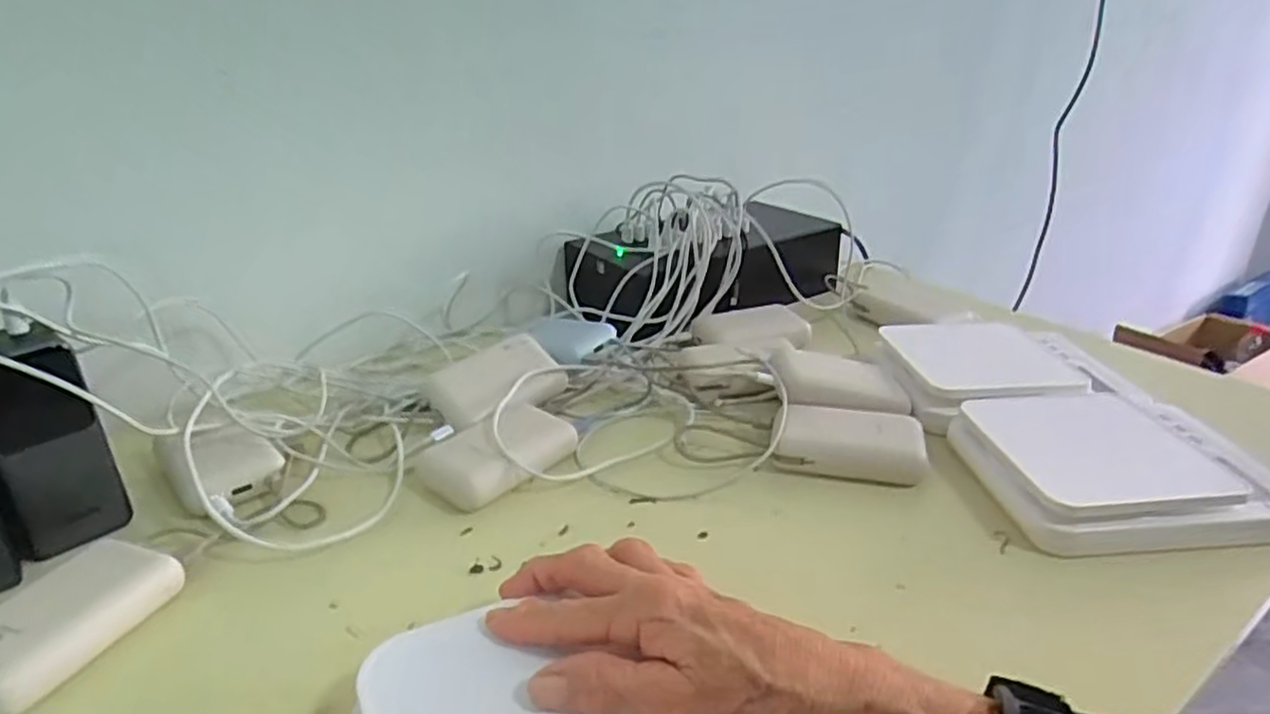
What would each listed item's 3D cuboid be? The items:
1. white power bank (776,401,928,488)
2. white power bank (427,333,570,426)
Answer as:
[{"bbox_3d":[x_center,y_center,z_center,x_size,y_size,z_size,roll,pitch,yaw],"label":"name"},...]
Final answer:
[{"bbox_3d":[0.150,0.059,0.522,0.099,0.026,0.060,4,28,11],"label":"white power bank"},{"bbox_3d":[-0.107,0.017,0.577,0.094,0.025,0.058,-20,62,-35],"label":"white power bank"}]

